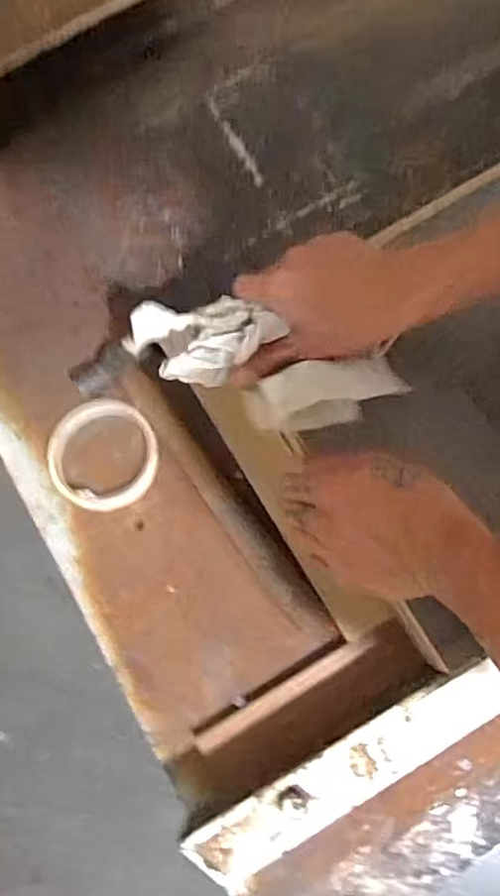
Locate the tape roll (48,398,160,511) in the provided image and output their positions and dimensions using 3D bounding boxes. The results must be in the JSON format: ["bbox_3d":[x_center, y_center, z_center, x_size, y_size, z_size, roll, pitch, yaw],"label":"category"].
[{"bbox_3d":[-0.123,0.004,0.545,0.091,0.009,0.093,2,78,2],"label":"tape roll"}]

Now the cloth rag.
[{"bbox_3d":[0.000,-0.056,0.461,0.201,0.054,0.067,23,79,21],"label":"cloth rag"}]

